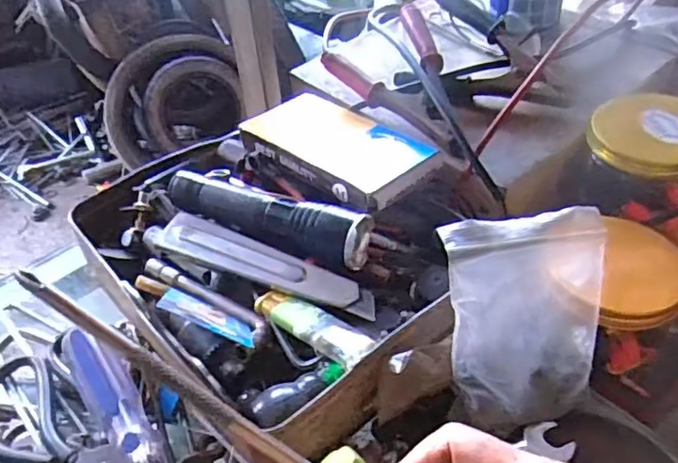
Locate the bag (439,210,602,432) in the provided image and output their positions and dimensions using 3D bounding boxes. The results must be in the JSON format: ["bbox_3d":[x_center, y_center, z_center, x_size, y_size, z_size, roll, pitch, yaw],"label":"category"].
[{"bbox_3d":[0.107,0.047,0.338,0.097,0.113,0.018,-8,2,-18],"label":"bag"}]

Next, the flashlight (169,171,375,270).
[{"bbox_3d":[-0.050,-0.013,0.398,0.142,0.031,0.033,17,48,20],"label":"flashlight"}]

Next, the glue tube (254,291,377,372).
[{"bbox_3d":[-0.016,0.054,0.353,0.080,0.012,0.024,31,54,30],"label":"glue tube"}]

